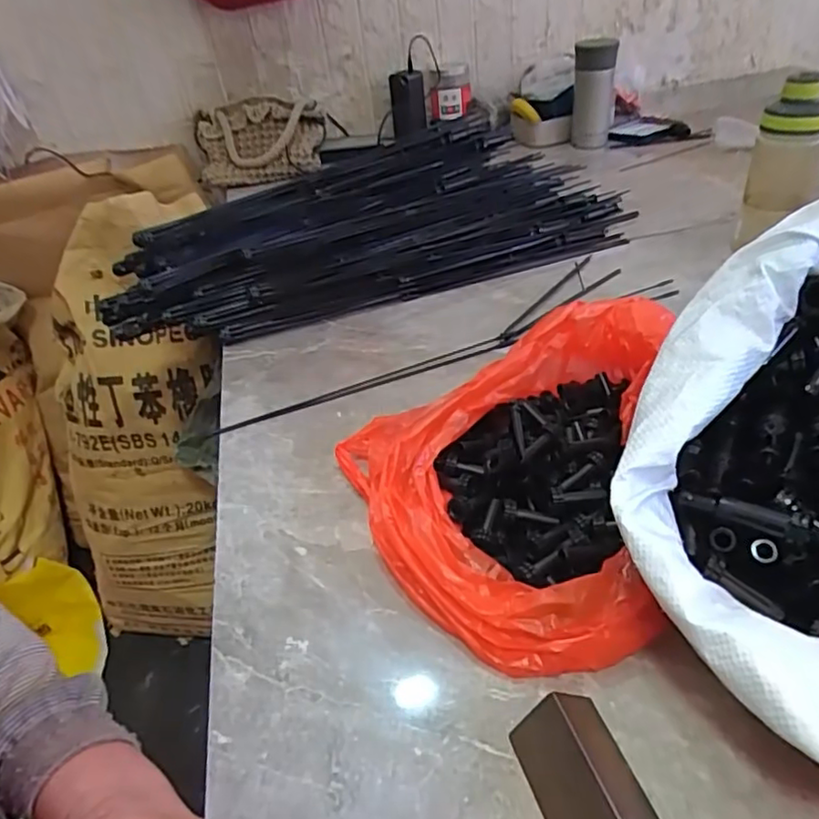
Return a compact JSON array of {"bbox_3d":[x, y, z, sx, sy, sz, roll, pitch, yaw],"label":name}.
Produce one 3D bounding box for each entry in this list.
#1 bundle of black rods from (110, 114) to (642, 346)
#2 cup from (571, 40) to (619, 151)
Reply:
[{"bbox_3d":[-0.053,-0.240,0.811,0.666,0.062,0.307,-17,59,-16],"label":"bundle of black rods"},{"bbox_3d":[0.326,-0.560,1.106,0.070,0.167,0.064,5,38,16],"label":"cup"}]

